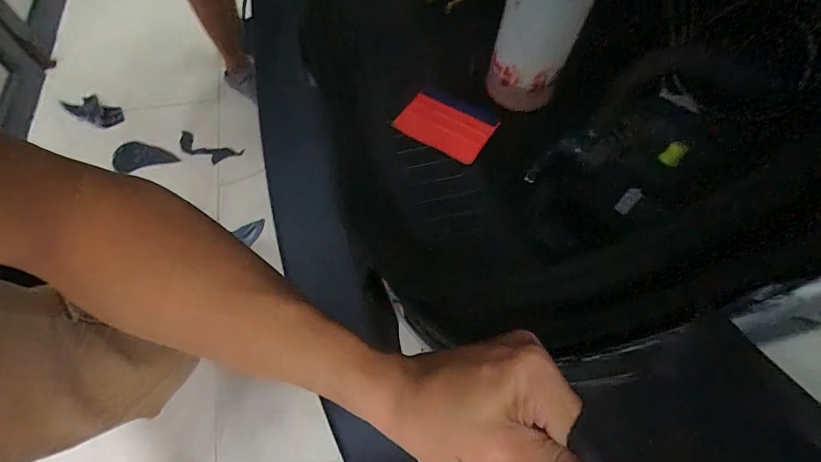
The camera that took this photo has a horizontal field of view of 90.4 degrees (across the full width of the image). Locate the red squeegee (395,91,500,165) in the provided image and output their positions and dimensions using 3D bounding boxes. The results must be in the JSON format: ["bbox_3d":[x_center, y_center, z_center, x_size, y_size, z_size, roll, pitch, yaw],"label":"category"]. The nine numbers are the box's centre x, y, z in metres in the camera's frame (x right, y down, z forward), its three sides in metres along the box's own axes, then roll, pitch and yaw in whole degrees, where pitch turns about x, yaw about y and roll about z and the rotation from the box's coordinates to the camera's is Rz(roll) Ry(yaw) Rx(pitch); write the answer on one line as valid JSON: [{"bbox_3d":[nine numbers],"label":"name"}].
[{"bbox_3d":[0.040,-0.117,0.445,0.097,0.009,0.064,31,83,11],"label":"red squeegee"}]

